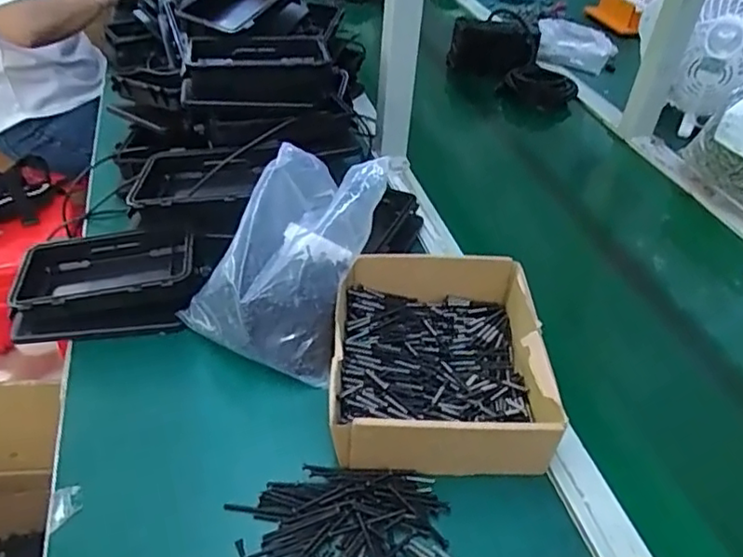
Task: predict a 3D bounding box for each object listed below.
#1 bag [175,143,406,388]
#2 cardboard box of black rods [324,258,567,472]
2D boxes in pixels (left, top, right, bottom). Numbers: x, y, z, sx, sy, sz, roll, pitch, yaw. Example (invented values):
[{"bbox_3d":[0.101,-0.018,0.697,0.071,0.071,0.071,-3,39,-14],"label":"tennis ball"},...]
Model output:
[{"bbox_3d":[-0.080,-0.023,0.617,0.158,0.155,0.173,19,43,17],"label":"bag"},{"bbox_3d":[0.059,0.074,0.578,0.184,0.071,0.208,1,41,-3],"label":"cardboard box of black rods"}]

